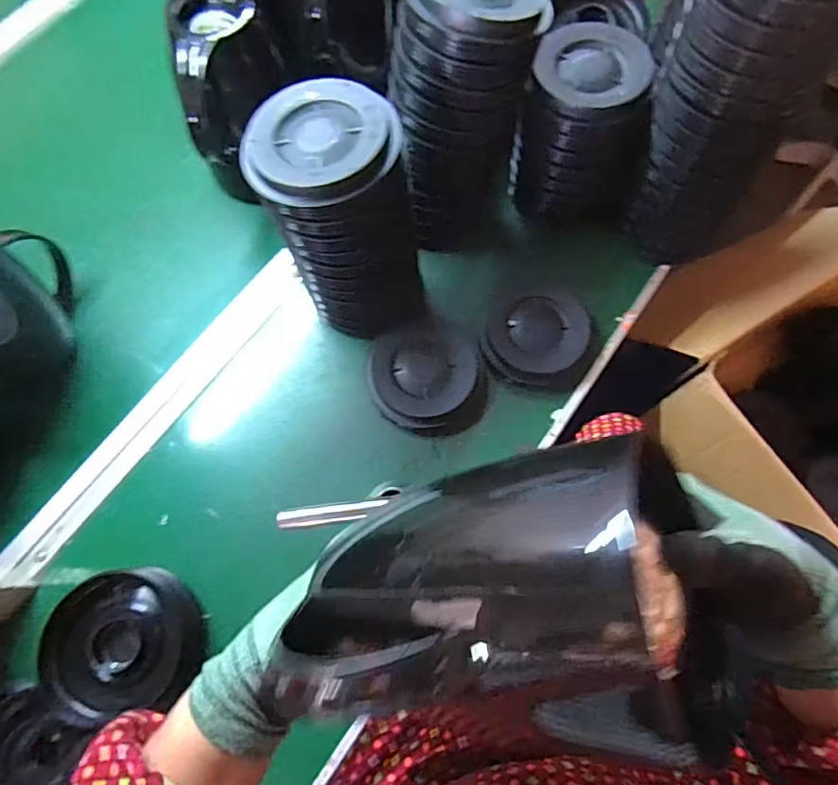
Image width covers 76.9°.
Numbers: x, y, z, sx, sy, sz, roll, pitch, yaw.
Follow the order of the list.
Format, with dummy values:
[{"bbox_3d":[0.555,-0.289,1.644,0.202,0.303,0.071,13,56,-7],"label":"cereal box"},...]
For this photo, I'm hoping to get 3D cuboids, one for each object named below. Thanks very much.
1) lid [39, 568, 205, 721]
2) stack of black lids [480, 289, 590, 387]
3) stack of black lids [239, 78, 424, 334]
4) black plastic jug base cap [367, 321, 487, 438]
[{"bbox_3d":[-0.257,0.219,0.474,0.134,0.038,0.113,-10,72,-2],"label":"lid"},{"bbox_3d":[0.124,-0.060,0.571,0.119,0.027,0.105,-38,75,-10],"label":"stack of black lids"},{"bbox_3d":[-0.067,-0.153,0.500,0.123,0.221,0.124,-14,72,-3],"label":"stack of black lids"},{"bbox_3d":[0.008,-0.015,0.554,0.112,0.026,0.120,0,72,1],"label":"black plastic jug base cap"}]

